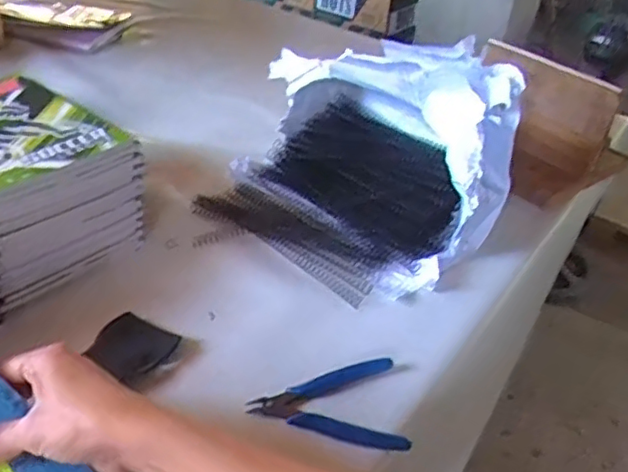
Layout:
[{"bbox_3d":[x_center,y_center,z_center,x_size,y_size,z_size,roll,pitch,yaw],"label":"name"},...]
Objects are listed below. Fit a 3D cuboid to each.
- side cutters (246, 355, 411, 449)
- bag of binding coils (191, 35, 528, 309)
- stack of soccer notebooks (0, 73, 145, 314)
[{"bbox_3d":[0.011,0.135,0.503,0.117,0.014,0.083,0,37,-9],"label":"side cutters"},{"bbox_3d":[0.034,-0.099,0.682,0.306,0.189,0.233,31,43,29],"label":"bag of binding coils"},{"bbox_3d":[-0.290,-0.056,0.624,0.208,0.111,0.160,31,43,29],"label":"stack of soccer notebooks"}]

